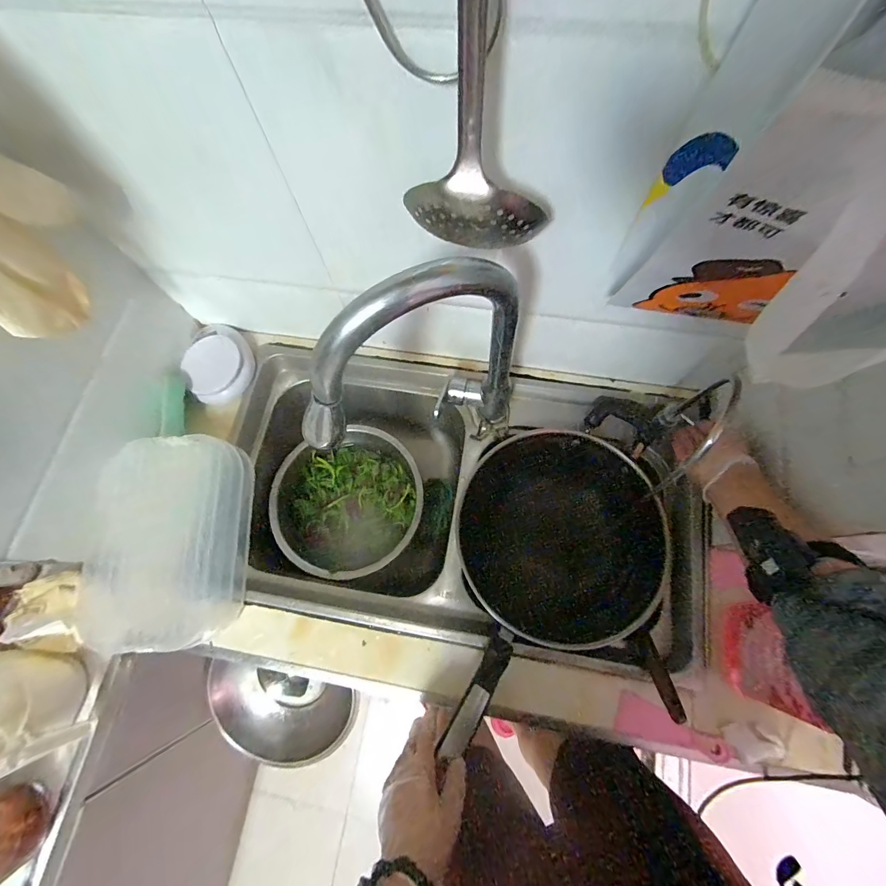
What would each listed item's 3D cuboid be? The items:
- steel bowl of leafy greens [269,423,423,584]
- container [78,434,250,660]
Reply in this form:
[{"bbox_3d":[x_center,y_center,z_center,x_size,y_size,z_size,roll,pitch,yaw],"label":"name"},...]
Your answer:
[{"bbox_3d":[-0.171,0.115,0.741,0.265,0.079,0.250,-1,72,2],"label":"steel bowl of leafy greens"},{"bbox_3d":[-0.406,0.144,0.589,0.212,0.078,0.288,-2,72,1],"label":"container"}]

